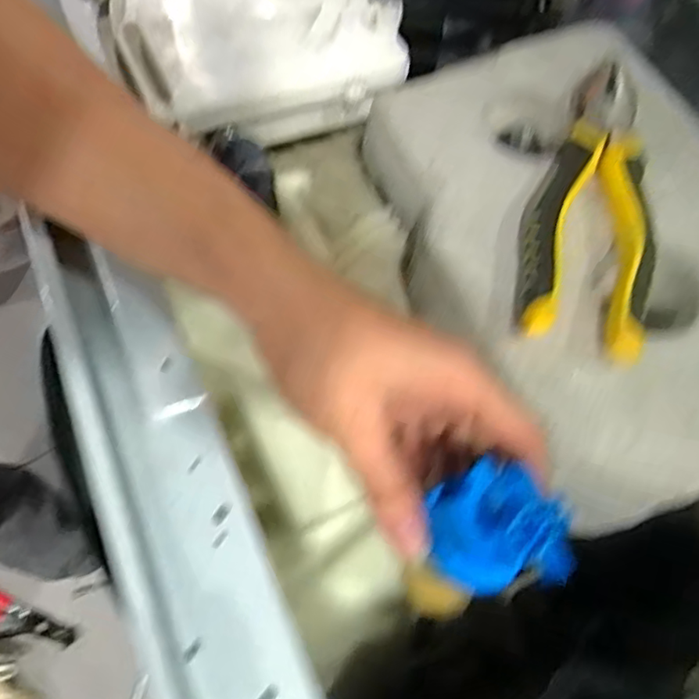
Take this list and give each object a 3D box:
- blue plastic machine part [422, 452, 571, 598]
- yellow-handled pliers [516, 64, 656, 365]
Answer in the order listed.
[{"bbox_3d":[0.052,0.066,0.211,0.041,0.039,0.041,-2,65,-3],"label":"blue plastic machine part"},{"bbox_3d":[0.121,-0.084,0.292,0.056,0.027,0.175,12,65,3],"label":"yellow-handled pliers"}]

